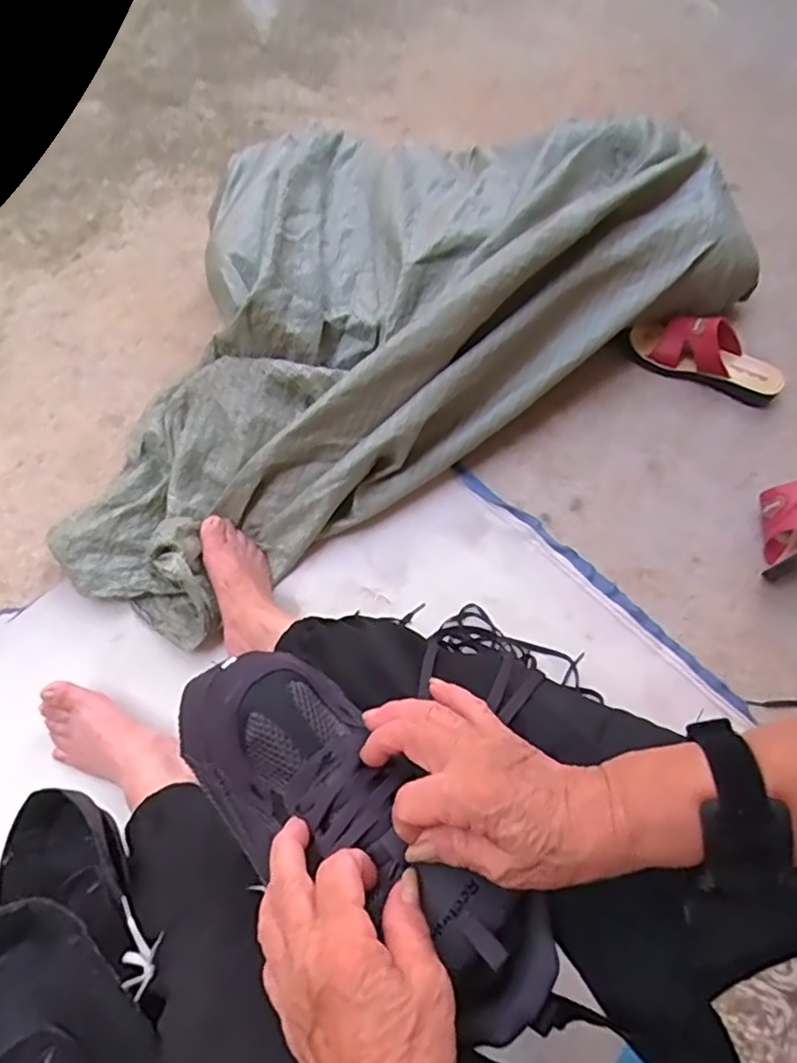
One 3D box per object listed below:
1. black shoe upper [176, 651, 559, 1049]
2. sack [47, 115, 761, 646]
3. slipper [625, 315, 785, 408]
[{"bbox_3d":[-0.019,0.166,0.362,0.253,0.068,0.098,39,67,10],"label":"black shoe upper"},{"bbox_3d":[-0.013,-0.340,0.930,1.102,0.203,0.524,-33,69,-18],"label":"sack"},{"bbox_3d":[0.484,-0.278,1.007,0.243,0.075,0.082,24,64,10],"label":"slipper"}]

